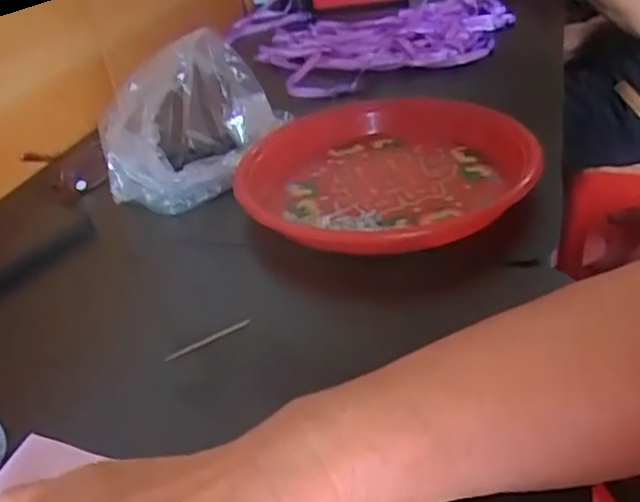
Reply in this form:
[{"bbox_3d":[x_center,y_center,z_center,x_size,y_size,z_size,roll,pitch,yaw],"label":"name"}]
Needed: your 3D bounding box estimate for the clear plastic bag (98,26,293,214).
[{"bbox_3d":[-0.115,-0.113,0.578,0.082,0.109,0.167,19,41,35],"label":"clear plastic bag"}]

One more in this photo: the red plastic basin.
[{"bbox_3d":[0.056,-0.066,0.550,0.223,0.042,0.223,-5,33,3],"label":"red plastic basin"}]

